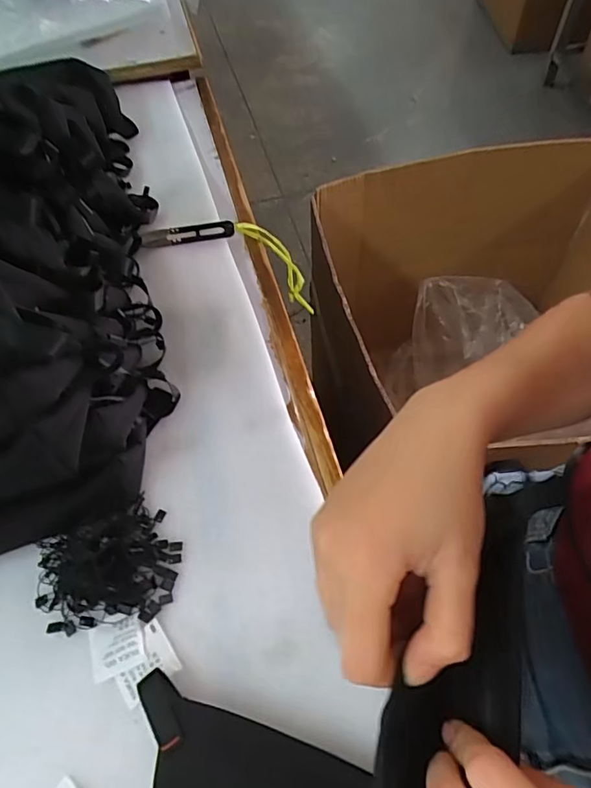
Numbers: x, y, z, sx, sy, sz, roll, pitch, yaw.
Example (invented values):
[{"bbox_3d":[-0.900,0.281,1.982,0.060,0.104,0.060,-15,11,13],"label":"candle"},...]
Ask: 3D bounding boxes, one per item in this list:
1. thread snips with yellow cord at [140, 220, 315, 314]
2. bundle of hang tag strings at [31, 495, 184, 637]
[{"bbox_3d":[-0.053,-0.156,0.594,0.224,0.078,0.023,17,48,-40],"label":"thread snips with yellow cord"},{"bbox_3d":[-0.143,0.130,0.383,0.103,0.035,0.085,-26,60,-11],"label":"bundle of hang tag strings"}]

